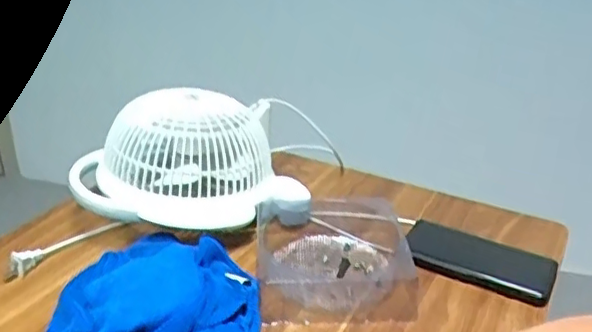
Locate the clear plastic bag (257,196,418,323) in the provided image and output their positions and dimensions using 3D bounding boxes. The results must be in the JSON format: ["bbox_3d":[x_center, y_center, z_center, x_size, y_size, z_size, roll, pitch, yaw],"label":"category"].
[{"bbox_3d":[0.044,0.098,0.695,0.177,0.028,0.210,-1,26,-3],"label":"clear plastic bag"}]

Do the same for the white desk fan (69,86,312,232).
[{"bbox_3d":[-0.135,-0.001,0.774,0.274,0.143,0.198,-11,28,-23],"label":"white desk fan"}]

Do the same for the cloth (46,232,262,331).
[{"bbox_3d":[-0.140,0.123,0.627,0.203,0.054,0.210,-1,26,-4],"label":"cloth"}]

